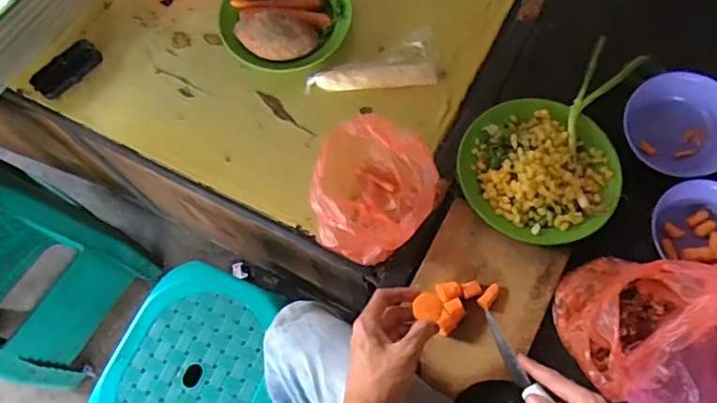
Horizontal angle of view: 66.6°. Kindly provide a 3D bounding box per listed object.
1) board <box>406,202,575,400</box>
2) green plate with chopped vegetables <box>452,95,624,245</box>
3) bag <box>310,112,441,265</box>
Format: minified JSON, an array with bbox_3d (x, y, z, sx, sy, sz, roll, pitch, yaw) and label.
[{"bbox_3d":[0.149,0.129,0.696,0.159,0.023,0.222,27,72,10],"label":"board"},{"bbox_3d":[0.246,-0.048,0.739,0.209,0.041,0.202,0,69,0],"label":"green plate with chopped vegetables"},{"bbox_3d":[0.022,-0.012,0.709,0.150,0.155,0.164,13,70,5],"label":"bag"}]

